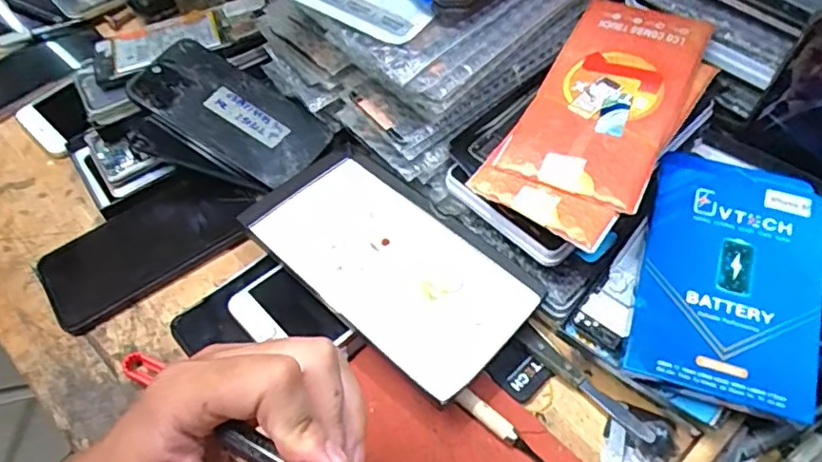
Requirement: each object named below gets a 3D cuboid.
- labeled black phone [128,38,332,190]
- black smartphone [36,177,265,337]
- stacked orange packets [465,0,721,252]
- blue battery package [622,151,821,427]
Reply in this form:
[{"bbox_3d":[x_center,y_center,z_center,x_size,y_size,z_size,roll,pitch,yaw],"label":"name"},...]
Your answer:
[{"bbox_3d":[-0.143,-0.097,0.500,0.151,0.016,0.081,34,62,2],"label":"labeled black phone"},{"bbox_3d":[-0.200,0.010,0.476,0.163,0.015,0.076,-31,61,-15],"label":"black smartphone"},{"bbox_3d":[0.125,-0.079,0.397,0.093,0.014,0.187,28,70,22],"label":"stacked orange packets"},{"bbox_3d":[0.195,0.022,0.371,0.100,0.018,0.161,17,62,12],"label":"blue battery package"}]

